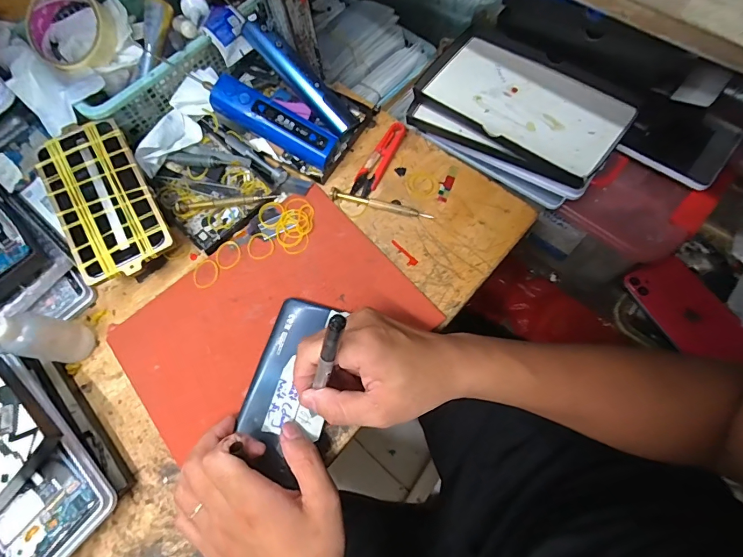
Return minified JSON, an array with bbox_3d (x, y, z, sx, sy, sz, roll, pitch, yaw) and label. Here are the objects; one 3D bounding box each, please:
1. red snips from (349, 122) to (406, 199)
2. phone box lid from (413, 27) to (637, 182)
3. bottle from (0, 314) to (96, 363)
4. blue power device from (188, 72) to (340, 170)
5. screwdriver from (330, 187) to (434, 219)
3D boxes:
[{"bbox_3d":[0.008,-0.129,0.436,0.024,0.011,0.093,24,74,13],"label":"red snips"},{"bbox_3d":[0.152,-0.184,0.416,0.201,0.015,0.113,36,76,17],"label":"phone box lid"},{"bbox_3d":[-0.287,0.049,0.351,0.032,0.107,0.038,10,71,8],"label":"bottle"},{"bbox_3d":[-0.107,-0.164,0.419,0.146,0.030,0.034,28,74,-6],"label":"blue power device"},{"bbox_3d":[0.010,-0.078,0.417,0.106,0.007,0.014,12,71,9],"label":"screwdriver"}]

